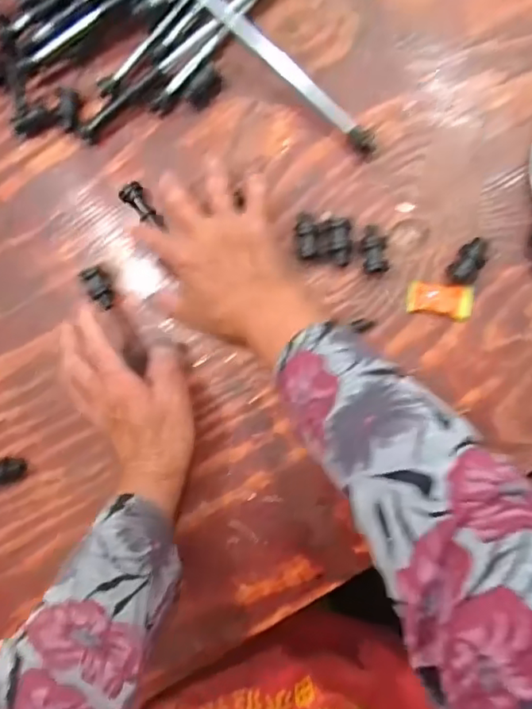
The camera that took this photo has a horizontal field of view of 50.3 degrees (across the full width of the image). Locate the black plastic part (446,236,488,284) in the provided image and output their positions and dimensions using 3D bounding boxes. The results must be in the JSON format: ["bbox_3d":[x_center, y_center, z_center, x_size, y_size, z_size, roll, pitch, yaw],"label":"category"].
[{"bbox_3d":[0.160,-0.072,0.448,0.022,0.017,0.039,37,95,7],"label":"black plastic part"}]

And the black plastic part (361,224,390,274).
[{"bbox_3d":[0.088,-0.086,0.460,0.021,0.017,0.037,-3,89,8],"label":"black plastic part"}]

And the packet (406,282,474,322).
[{"bbox_3d":[0.141,-0.044,0.458,0.051,0.004,0.026,8,91,8],"label":"packet"}]

